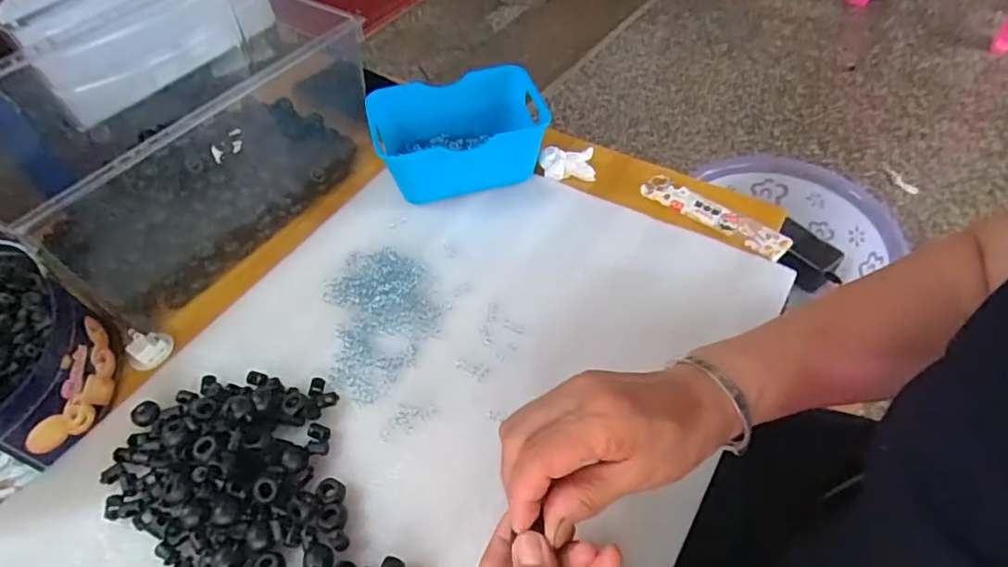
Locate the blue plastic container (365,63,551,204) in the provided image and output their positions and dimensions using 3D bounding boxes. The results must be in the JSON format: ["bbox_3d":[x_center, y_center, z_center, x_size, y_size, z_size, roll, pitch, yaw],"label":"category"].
[{"bbox_3d":[-0.041,-0.132,0.534,0.149,0.070,0.098,-13,52,-8],"label":"blue plastic container"}]

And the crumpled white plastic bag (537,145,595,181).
[{"bbox_3d":[0.060,-0.115,0.551,0.052,0.015,0.028,-3,50,2],"label":"crumpled white plastic bag"}]

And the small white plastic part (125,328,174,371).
[{"bbox_3d":[-0.273,0.049,0.448,0.028,0.020,0.025,-21,52,-13],"label":"small white plastic part"}]

